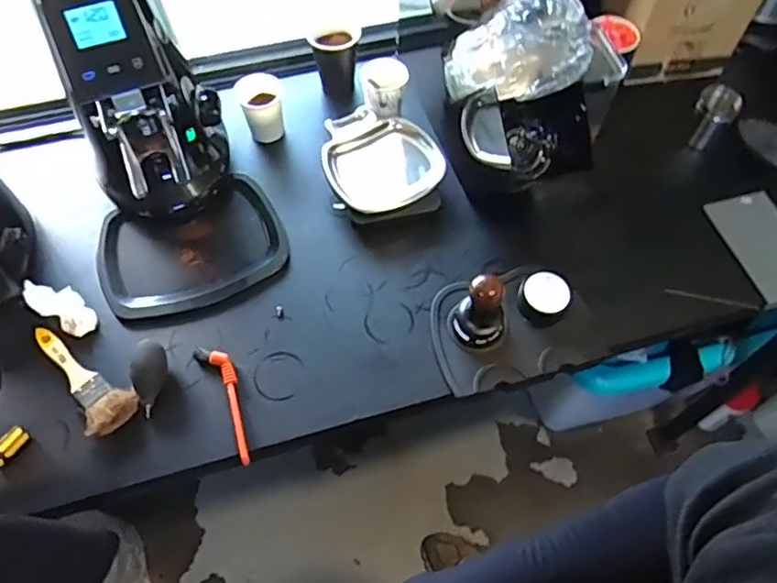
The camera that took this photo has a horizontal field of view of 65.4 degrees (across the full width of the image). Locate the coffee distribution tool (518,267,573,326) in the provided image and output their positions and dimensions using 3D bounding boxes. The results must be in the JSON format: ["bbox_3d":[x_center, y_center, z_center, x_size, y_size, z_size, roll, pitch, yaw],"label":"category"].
[{"bbox_3d":[0.194,0.008,0.754,0.063,0.037,0.063,0,59,-1],"label":"coffee distribution tool"}]

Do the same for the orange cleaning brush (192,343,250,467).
[{"bbox_3d":[-0.185,0.125,0.709,0.034,0.014,0.161,-26,63,-15],"label":"orange cleaning brush"}]

